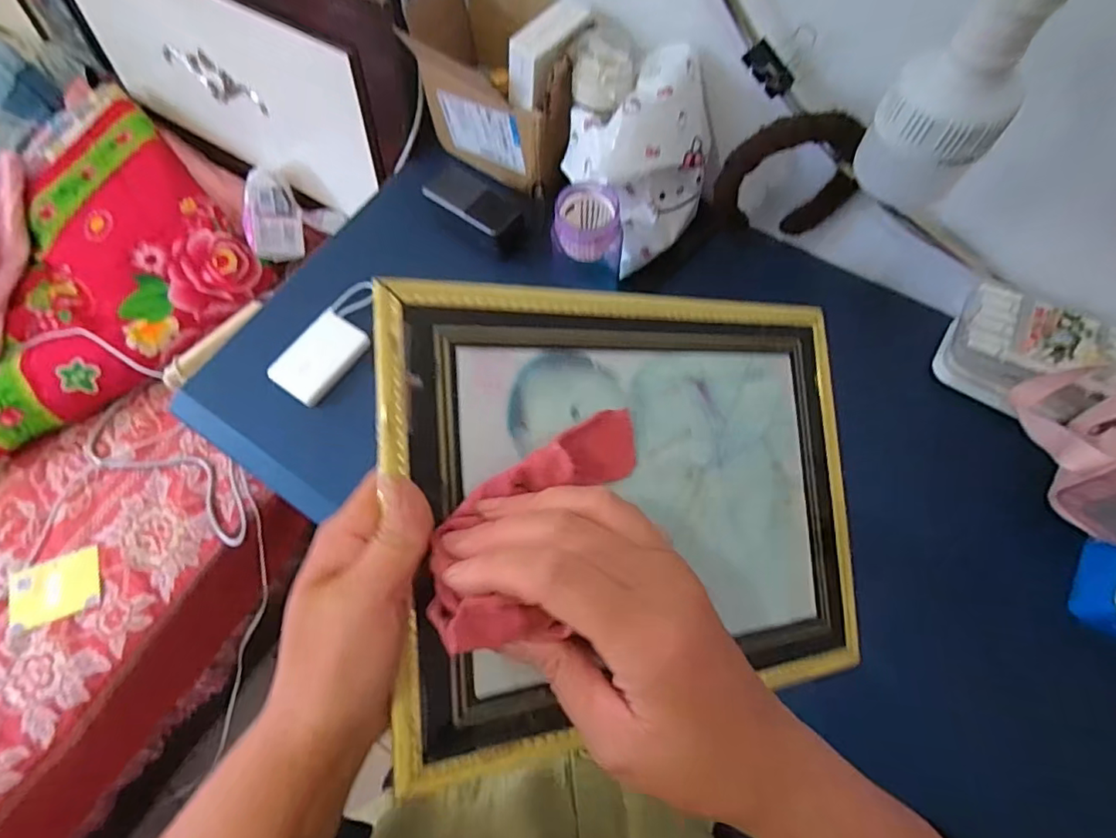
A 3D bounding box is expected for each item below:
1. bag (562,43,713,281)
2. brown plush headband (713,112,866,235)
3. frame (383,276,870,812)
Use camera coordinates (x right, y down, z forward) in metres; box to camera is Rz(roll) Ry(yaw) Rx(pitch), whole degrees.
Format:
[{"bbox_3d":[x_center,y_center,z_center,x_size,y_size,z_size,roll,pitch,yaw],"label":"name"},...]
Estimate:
[{"bbox_3d":[0.091,-0.280,0.617,0.166,0.163,0.126,-34,69,-13],"label":"bag"},{"bbox_3d":[0.242,-0.250,0.586,0.146,0.155,0.020,-3,66,0],"label":"brown plush headband"},{"bbox_3d":[0.042,0.037,0.281,0.251,0.026,0.210,-2,84,-24],"label":"frame"}]

